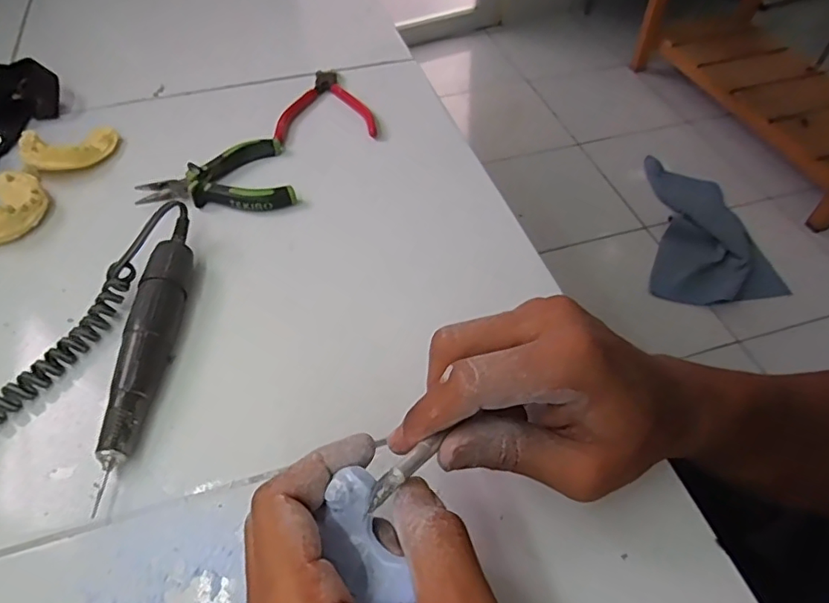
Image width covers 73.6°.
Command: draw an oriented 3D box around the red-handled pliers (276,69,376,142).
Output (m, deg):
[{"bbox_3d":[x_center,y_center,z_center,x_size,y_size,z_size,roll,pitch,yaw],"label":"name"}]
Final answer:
[{"bbox_3d":[-0.085,-0.185,0.518,0.086,0.012,0.113,-8,52,-6],"label":"red-handled pliers"}]

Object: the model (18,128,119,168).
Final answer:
[{"bbox_3d":[-0.285,-0.127,0.457,0.069,0.024,0.047,-16,53,-12],"label":"model"}]

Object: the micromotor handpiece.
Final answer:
[{"bbox_3d":[-0.157,0.030,0.326,0.026,0.028,0.158,-1,52,-1],"label":"micromotor handpiece"}]

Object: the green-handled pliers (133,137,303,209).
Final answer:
[{"bbox_3d":[-0.156,-0.093,0.438,0.112,0.015,0.079,-17,54,-13],"label":"green-handled pliers"}]

